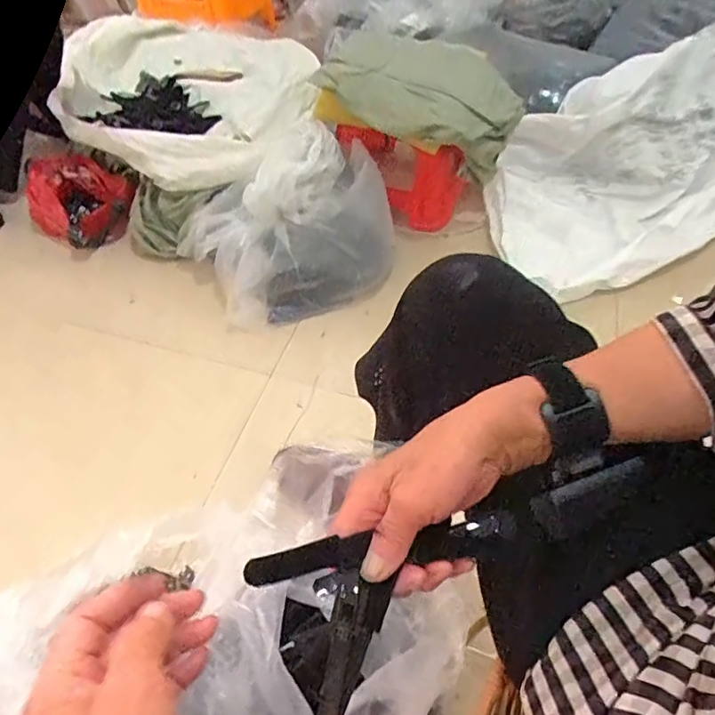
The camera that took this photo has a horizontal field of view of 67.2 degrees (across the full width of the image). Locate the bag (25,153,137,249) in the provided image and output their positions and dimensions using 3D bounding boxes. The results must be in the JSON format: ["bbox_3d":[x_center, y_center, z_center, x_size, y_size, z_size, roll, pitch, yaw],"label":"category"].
[{"bbox_3d":[-0.624,-0.351,1.221,0.205,0.127,0.234,-32,57,-25],"label":"bag"}]

